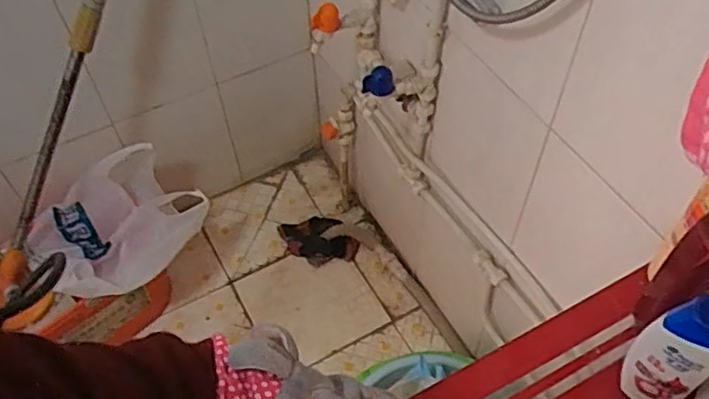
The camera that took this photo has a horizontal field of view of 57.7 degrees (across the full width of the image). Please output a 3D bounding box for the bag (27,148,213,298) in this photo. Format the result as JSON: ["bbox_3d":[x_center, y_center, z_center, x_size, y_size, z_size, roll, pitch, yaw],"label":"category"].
[{"bbox_3d":[-0.473,0.050,1.284,0.341,0.159,0.220,-34,60,-21],"label":"bag"}]

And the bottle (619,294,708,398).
[{"bbox_3d":[0.278,0.139,0.561,0.031,0.171,0.057,-34,60,-21],"label":"bottle"}]

